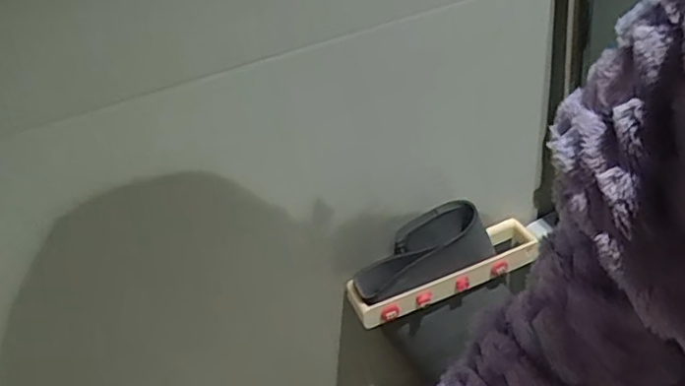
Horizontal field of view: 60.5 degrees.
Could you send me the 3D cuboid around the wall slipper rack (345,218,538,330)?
[{"bbox_3d":[0.134,0.099,0.756,0.257,0.039,0.063,-16,38,-13],"label":"wall slipper rack"}]

